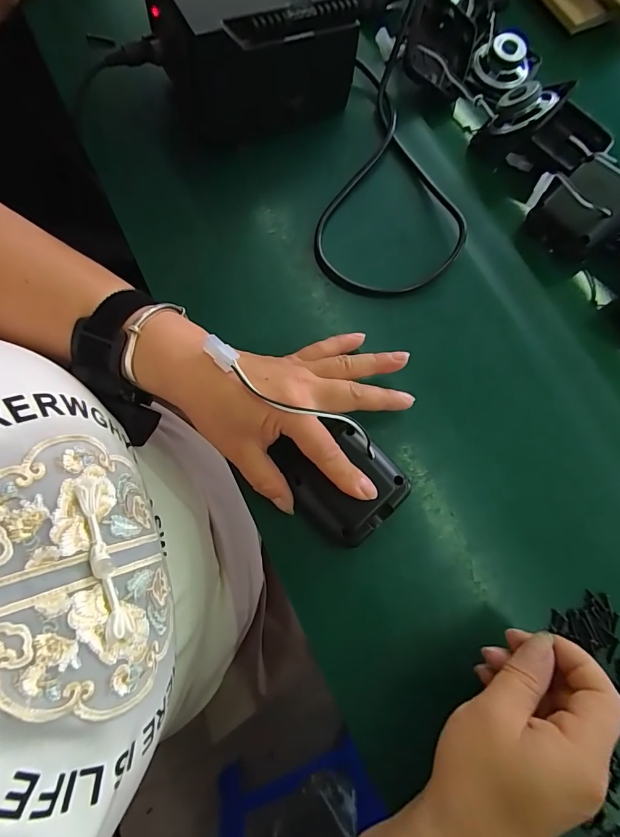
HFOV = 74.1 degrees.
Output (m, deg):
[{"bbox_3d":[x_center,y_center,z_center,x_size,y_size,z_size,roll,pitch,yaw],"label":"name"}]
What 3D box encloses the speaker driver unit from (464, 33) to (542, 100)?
[{"bbox_3d":[0.188,-0.341,0.389,0.060,0.022,0.053,24,77,4],"label":"speaker driver unit"}]

